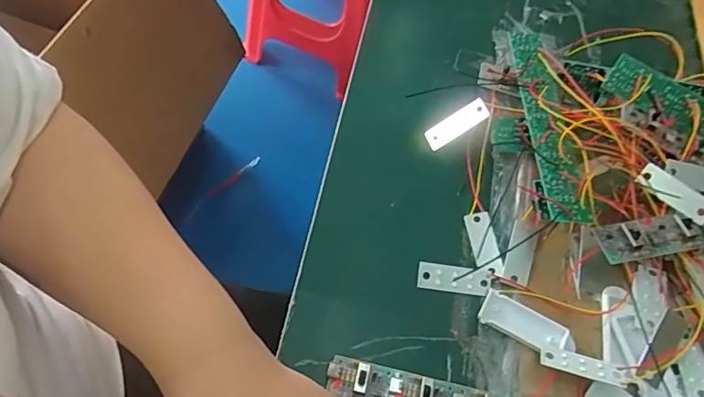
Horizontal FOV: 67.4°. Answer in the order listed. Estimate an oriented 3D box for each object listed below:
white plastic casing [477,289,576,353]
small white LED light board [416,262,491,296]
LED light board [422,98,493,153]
[{"bbox_3d":[0.104,0.076,0.313,0.055,0.005,0.021,29,61,9],"label":"white plastic casing"},{"bbox_3d":[0.063,0.051,0.329,0.045,0.004,0.016,8,81,0],"label":"small white LED light board"},{"bbox_3d":[0.073,-0.052,0.372,0.047,0.004,0.017,-33,81,24],"label":"LED light board"}]

